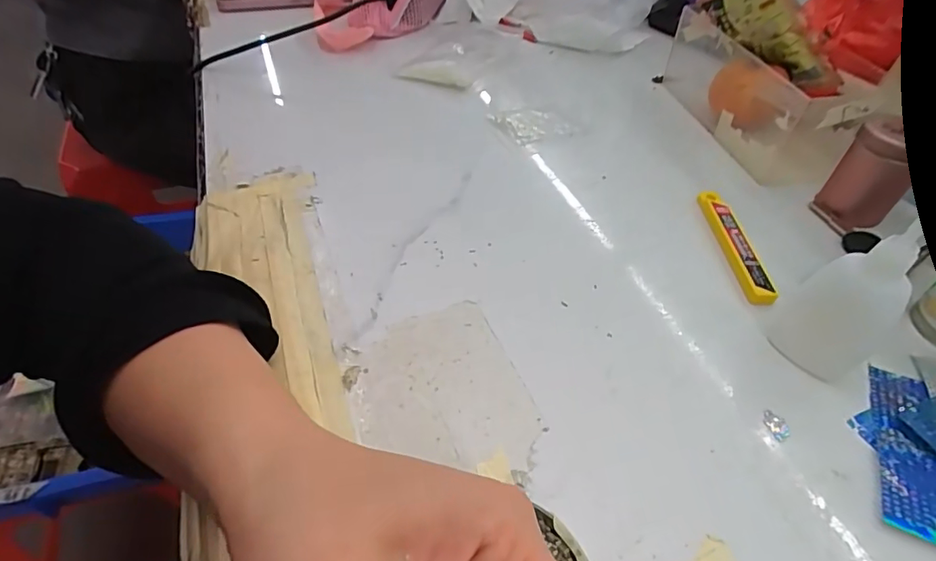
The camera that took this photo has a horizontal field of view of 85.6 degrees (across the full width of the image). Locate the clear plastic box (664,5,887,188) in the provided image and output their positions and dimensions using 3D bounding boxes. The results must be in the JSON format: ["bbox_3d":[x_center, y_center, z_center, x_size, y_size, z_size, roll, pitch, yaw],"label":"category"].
[{"bbox_3d":[0.237,-0.159,0.421,0.057,0.067,0.203,-7,47,-8],"label":"clear plastic box"}]

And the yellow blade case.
[{"bbox_3d":[0.177,-0.024,0.337,0.018,0.011,0.099,0,47,-2],"label":"yellow blade case"}]

